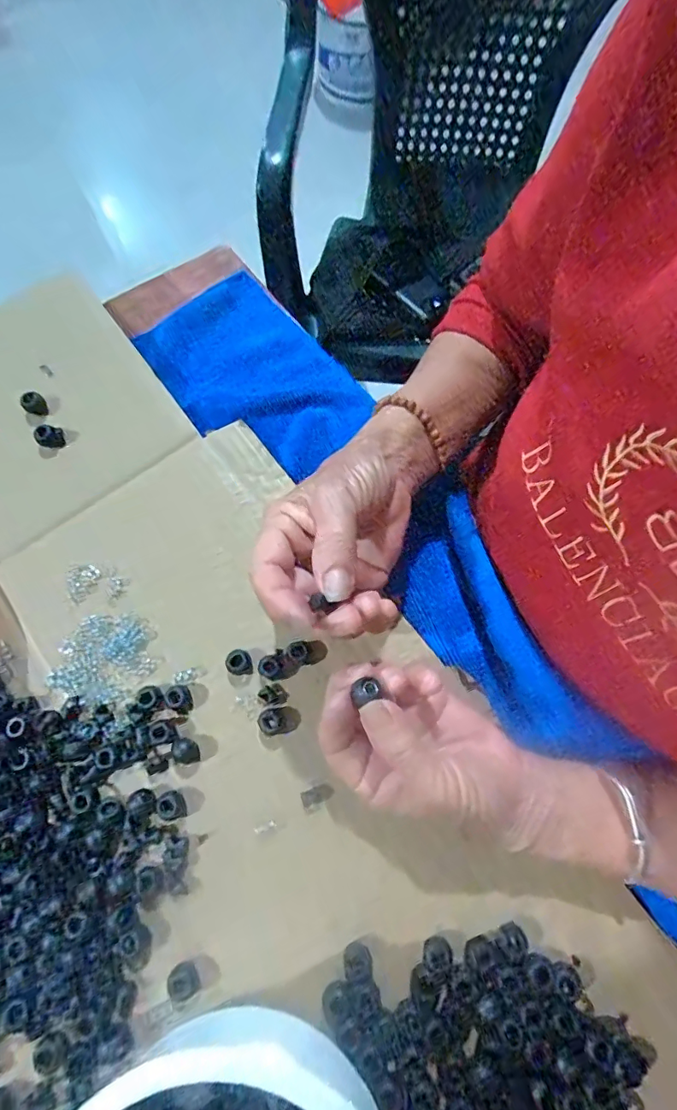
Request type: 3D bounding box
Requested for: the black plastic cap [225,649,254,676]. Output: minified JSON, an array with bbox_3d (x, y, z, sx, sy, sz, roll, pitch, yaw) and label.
[{"bbox_3d":[-0.062,0.068,0.315,0.017,0.010,0.015,-7,70,-3],"label":"black plastic cap"}]

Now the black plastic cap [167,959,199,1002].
[{"bbox_3d":[-0.082,0.223,0.260,0.016,0.009,0.015,0,69,-1],"label":"black plastic cap"}]

